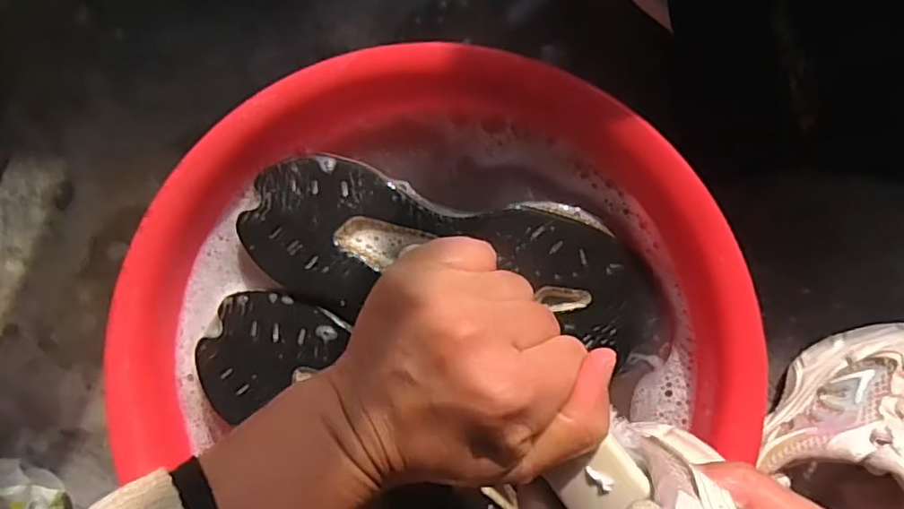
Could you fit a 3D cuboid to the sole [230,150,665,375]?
[{"bbox_3d":[-0.004,0.005,0.363,0.258,0.039,0.092,14,87,7],"label":"sole"}]

